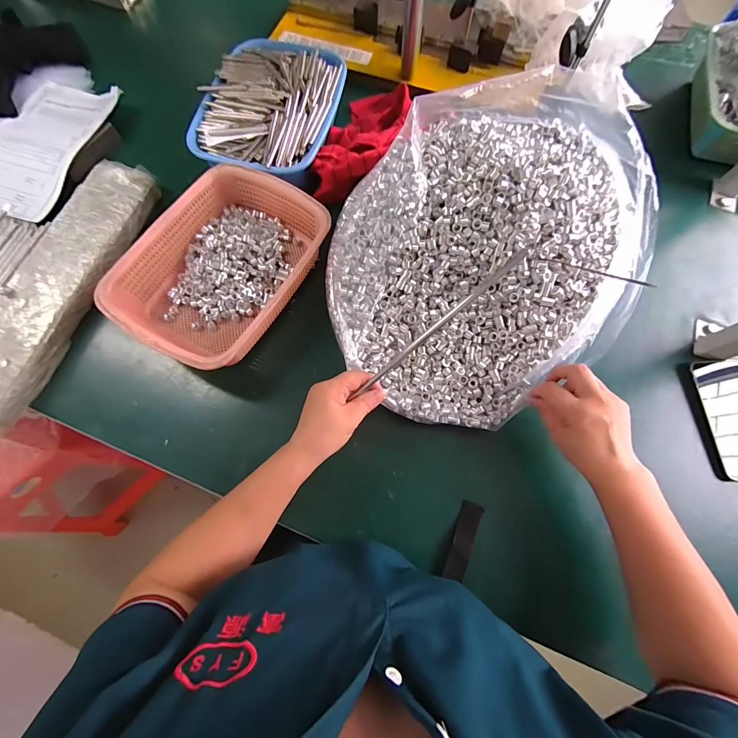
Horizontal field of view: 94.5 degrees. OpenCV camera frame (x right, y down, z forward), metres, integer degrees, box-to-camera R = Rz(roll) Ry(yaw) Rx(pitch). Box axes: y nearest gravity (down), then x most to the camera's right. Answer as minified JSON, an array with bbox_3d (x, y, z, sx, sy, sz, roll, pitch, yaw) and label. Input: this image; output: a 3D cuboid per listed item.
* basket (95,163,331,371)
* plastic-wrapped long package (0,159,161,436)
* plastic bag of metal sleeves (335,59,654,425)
[{"bbox_3d":[-0.206,-0.147,0.495,0.217,0.075,0.294,31,75,8],"label":"basket"},{"bbox_3d":[-0.462,-0.124,0.499,0.116,0.044,0.448,15,73,4],"label":"plastic-wrapped long package"},{"bbox_3d":[0.154,-0.184,0.459,0.383,0.126,0.500,8,73,2],"label":"plastic bag of metal sleeves"}]

